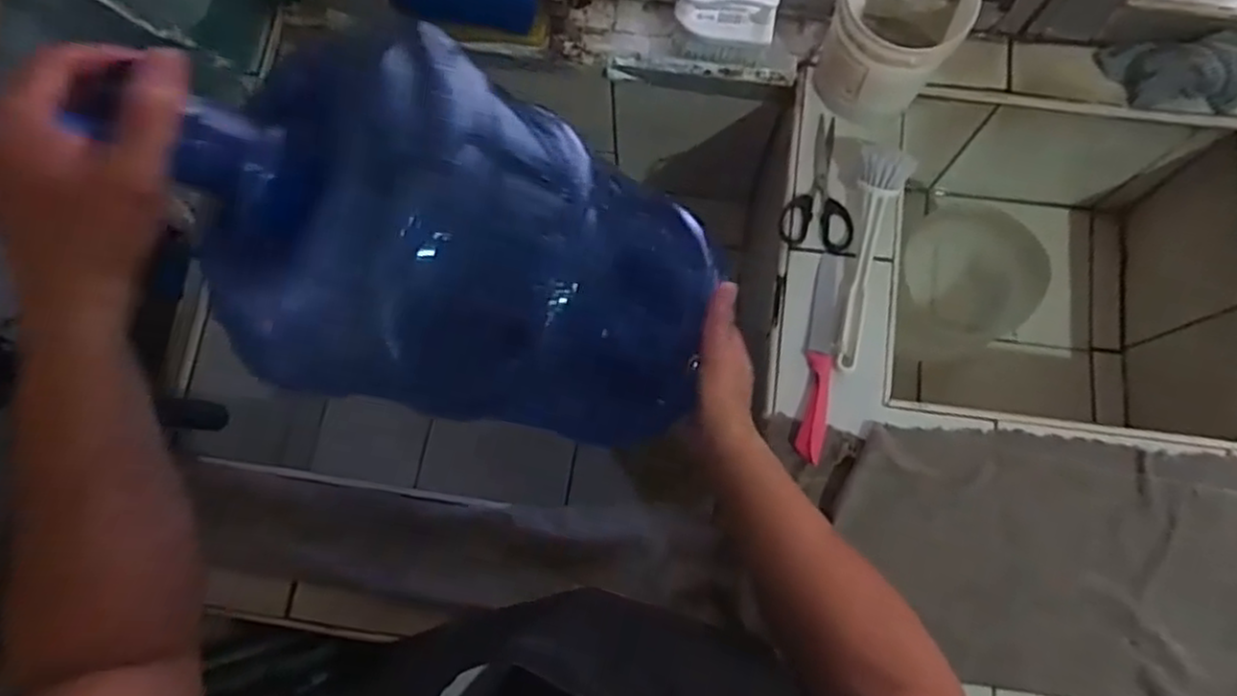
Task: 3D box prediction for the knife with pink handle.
[{"bbox_3d":[0.189,0.005,0.669,0.025,0.017,0.198,10,77,4],"label":"knife with pink handle"}]

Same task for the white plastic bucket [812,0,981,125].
[{"bbox_3d":[0.254,-0.292,0.680,0.112,0.125,0.112,30,79,8],"label":"white plastic bucket"}]

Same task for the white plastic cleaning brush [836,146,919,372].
[{"bbox_3d":[0.230,-0.084,0.673,0.044,0.039,0.207,15,77,5],"label":"white plastic cleaning brush"}]

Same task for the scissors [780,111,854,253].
[{"bbox_3d":[0.206,-0.165,0.719,0.068,0.007,0.140,13,77,5],"label":"scissors"}]

